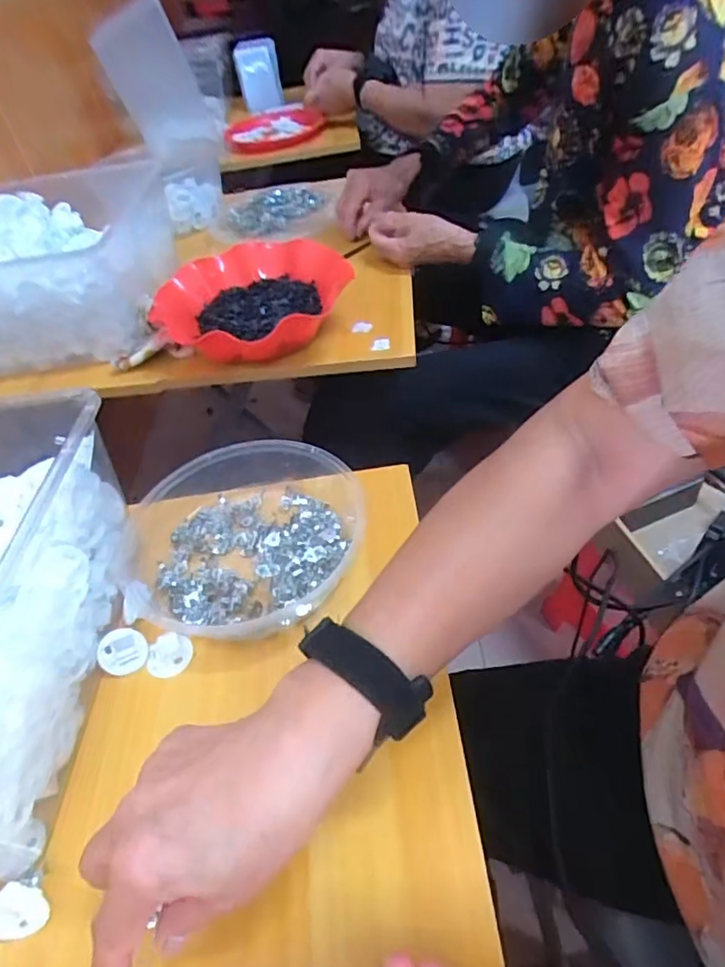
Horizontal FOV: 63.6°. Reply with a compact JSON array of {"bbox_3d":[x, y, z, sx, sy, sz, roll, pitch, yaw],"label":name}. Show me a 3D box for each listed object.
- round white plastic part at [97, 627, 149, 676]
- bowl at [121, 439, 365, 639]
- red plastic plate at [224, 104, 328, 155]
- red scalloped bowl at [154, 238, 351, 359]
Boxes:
[{"bbox_3d":[-0.171,0.120,0.418,0.032,0.033,0.006,14,0,-20],"label":"round white plastic part"},{"bbox_3d":[-0.107,0.040,0.471,0.193,0.050,0.190,-5,46,5],"label":"bowl"},{"bbox_3d":[-0.224,-0.840,1.370,0.207,0.039,0.233,-24,51,-6],"label":"red plastic plate"},{"bbox_3d":[-0.130,-0.208,0.686,0.205,0.059,0.210,3,47,12],"label":"red scalloped bowl"}]

